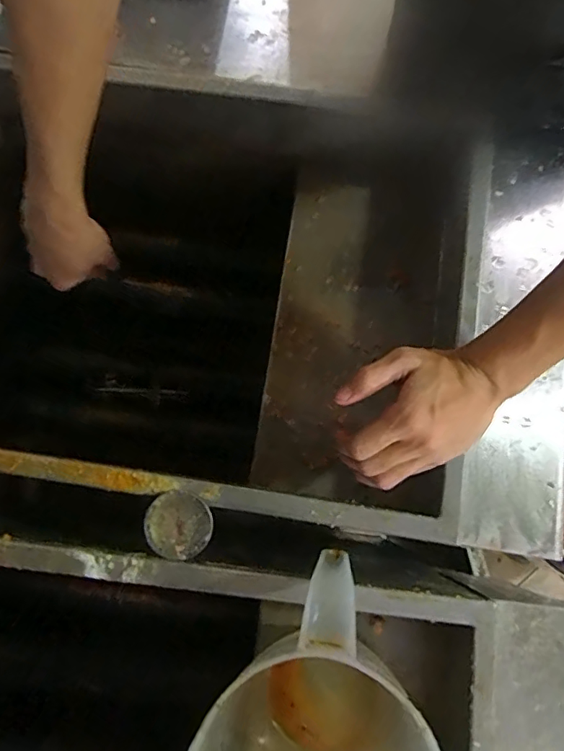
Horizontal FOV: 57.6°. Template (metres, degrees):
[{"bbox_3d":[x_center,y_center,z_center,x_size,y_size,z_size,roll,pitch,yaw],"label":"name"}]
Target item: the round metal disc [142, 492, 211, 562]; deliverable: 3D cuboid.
[{"bbox_3d":[-0.082,0.119,0.405,0.052,0.005,0.049,0,76,0],"label":"round metal disc"}]

